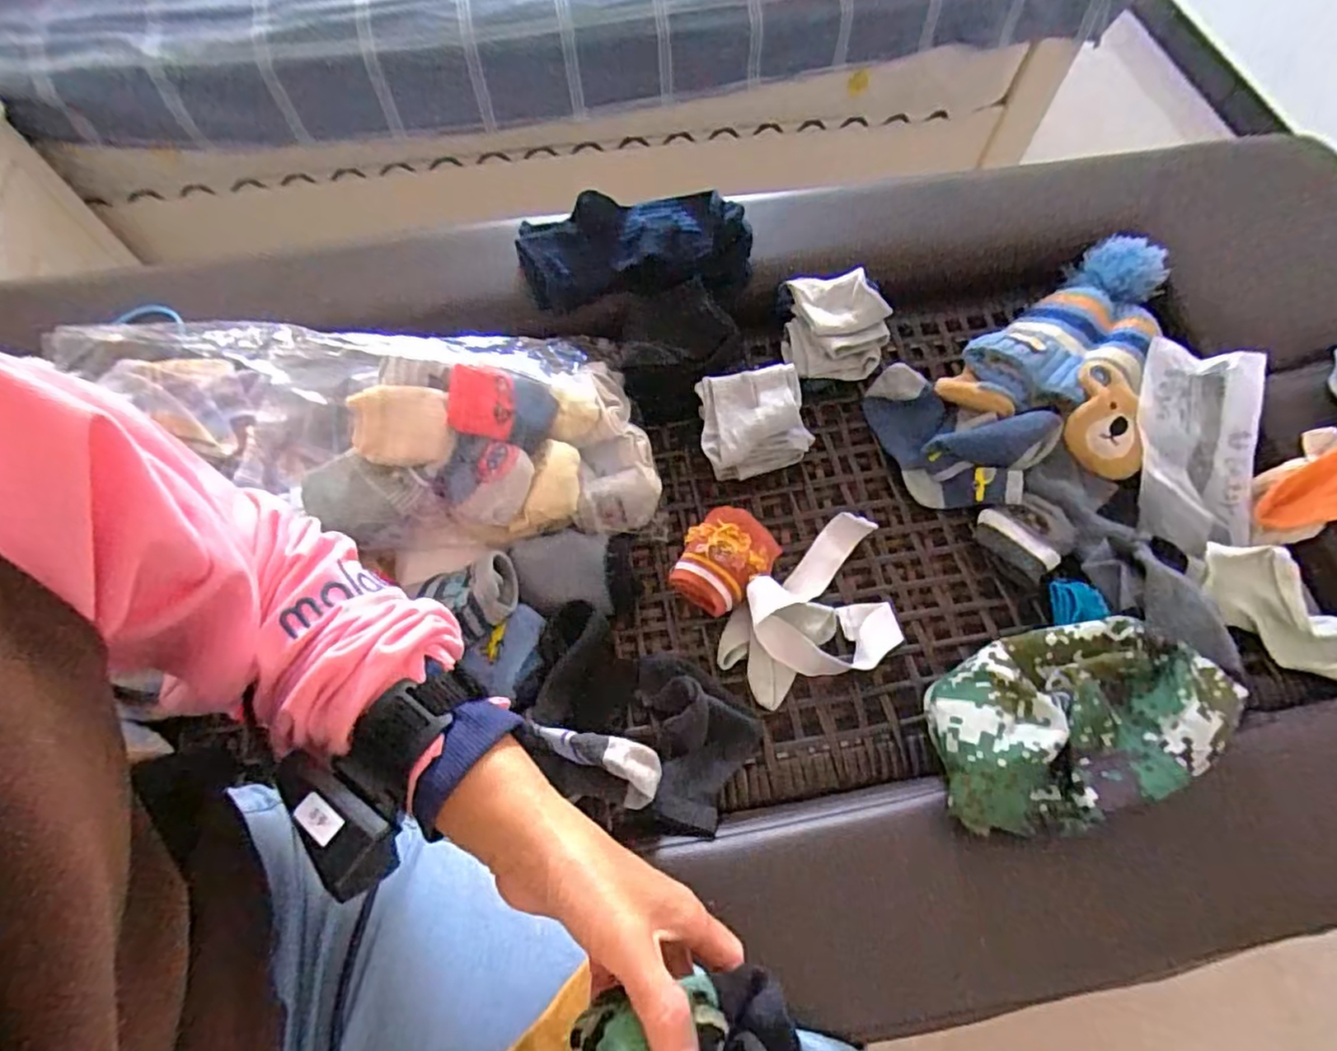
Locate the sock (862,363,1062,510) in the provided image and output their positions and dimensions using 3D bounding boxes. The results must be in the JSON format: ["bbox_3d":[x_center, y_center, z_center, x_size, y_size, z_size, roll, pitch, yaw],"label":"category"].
[{"bbox_3d":[0.270,-0.081,0.631,0.174,0.064,0.107,28,68,12],"label":"sock"}]

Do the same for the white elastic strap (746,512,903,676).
[{"bbox_3d":[0.149,0.067,0.567,0.149,0.042,0.115,-39,71,-16],"label":"white elastic strap"}]

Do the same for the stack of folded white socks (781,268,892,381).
[{"bbox_3d":[0.168,-0.205,0.663,0.108,0.055,0.105,10,95,23],"label":"stack of folded white socks"}]

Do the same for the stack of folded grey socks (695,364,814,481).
[{"bbox_3d":[0.084,-0.098,0.626,0.110,0.068,0.095,-8,65,-4],"label":"stack of folded grey socks"}]

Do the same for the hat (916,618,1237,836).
[{"bbox_3d":[0.296,0.137,0.472,0.225,0.060,0.132,-21,67,-9],"label":"hat"}]

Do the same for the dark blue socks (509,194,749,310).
[{"bbox_3d":[-0.033,-0.282,0.660,0.233,0.051,0.099,-4,65,-2],"label":"dark blue socks"}]

